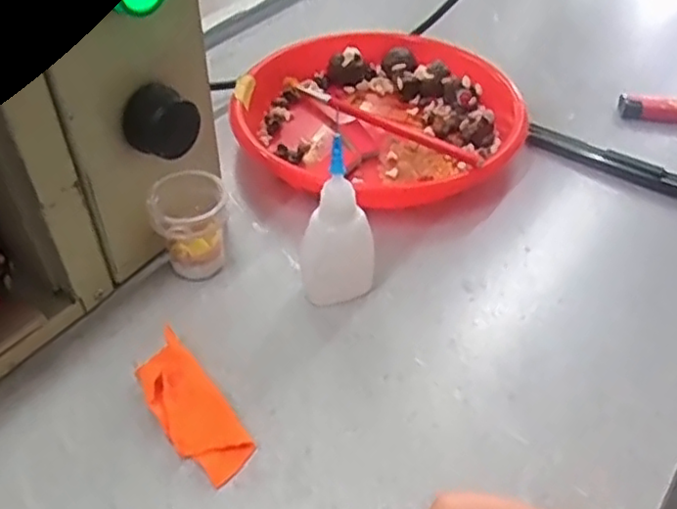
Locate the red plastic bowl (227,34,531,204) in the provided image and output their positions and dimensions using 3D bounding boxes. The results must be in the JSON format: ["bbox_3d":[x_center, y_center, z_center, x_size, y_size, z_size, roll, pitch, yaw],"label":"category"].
[{"bbox_3d":[0.028,-0.092,0.437,0.181,0.028,0.159,4,44,2],"label":"red plastic bowl"}]

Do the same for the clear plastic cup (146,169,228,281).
[{"bbox_3d":[-0.075,-0.013,0.341,0.036,0.046,0.033,-7,45,-9],"label":"clear plastic cup"}]

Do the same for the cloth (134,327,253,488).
[{"bbox_3d":[-0.064,0.063,0.287,0.028,0.012,0.073,-26,51,-26],"label":"cloth"}]

